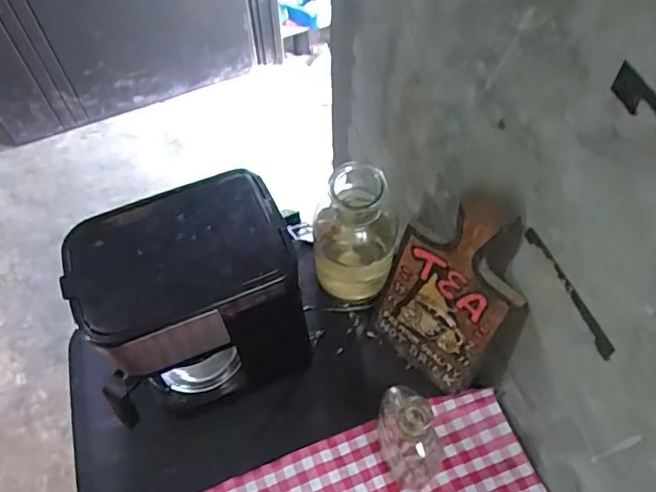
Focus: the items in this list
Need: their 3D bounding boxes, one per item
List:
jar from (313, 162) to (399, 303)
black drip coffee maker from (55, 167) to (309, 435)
[{"bbox_3d":[0.034,-0.011,0.700,0.092,0.207,0.085,0,59,1],"label":"jar"},{"bbox_3d":[-0.140,0.069,0.604,0.206,0.251,0.126,-21,61,-11],"label":"black drip coffee maker"}]

